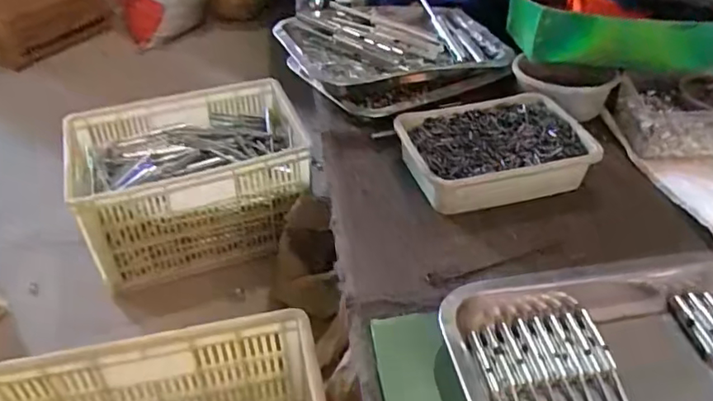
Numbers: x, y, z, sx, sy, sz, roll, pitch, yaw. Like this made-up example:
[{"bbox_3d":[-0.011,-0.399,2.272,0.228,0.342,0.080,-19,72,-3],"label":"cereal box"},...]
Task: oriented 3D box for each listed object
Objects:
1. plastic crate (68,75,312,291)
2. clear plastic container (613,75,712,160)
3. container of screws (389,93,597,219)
[{"bbox_3d":[-0.342,-0.043,1.303,0.474,0.257,0.315,-15,42,-15],"label":"plastic crate"},{"bbox_3d":[0.354,-0.093,0.631,0.145,0.048,0.103,-2,41,1],"label":"clear plastic container"},{"bbox_3d":[0.136,-0.050,0.600,0.183,0.044,0.122,-11,42,-11],"label":"container of screws"}]

